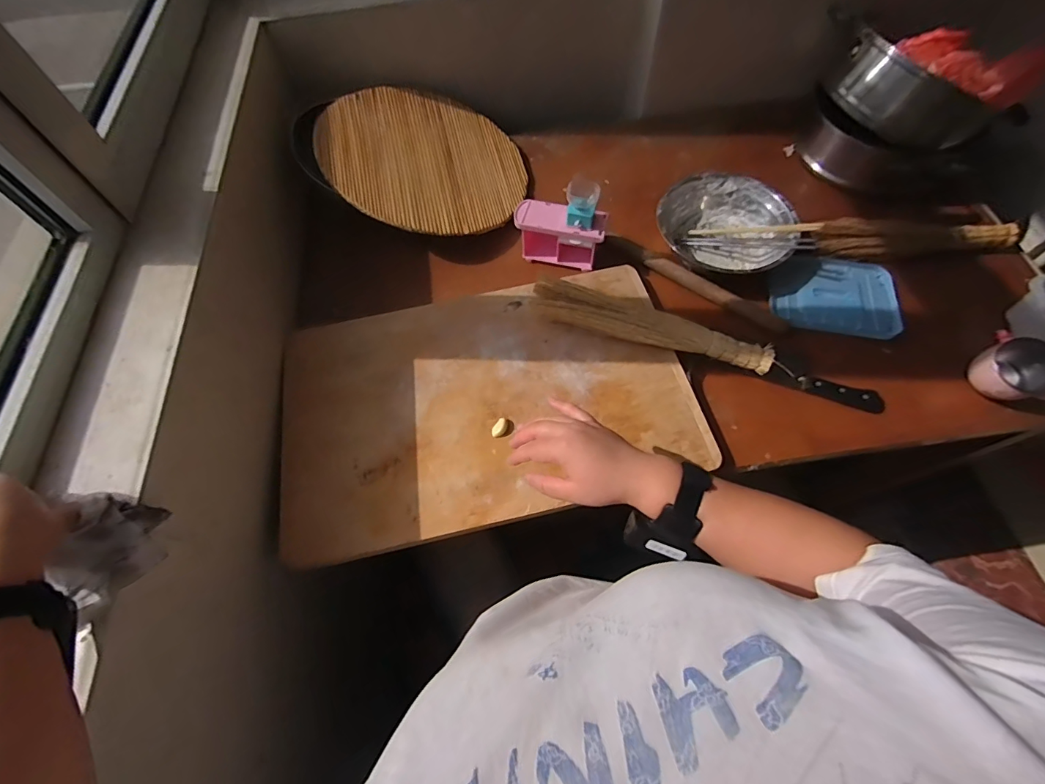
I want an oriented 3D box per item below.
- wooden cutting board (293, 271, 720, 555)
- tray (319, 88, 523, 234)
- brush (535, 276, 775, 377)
[{"bbox_3d":[-0.054,0.002,0.674,0.591,0.034,0.375,-13,62,-5],"label":"wooden cutting board"},{"bbox_3d":[-0.176,-0.437,0.857,0.373,0.010,0.363,-2,64,-19],"label":"tray"},{"bbox_3d":[0.193,-0.097,0.696,0.367,0.063,0.060,13,63,9],"label":"brush"}]

